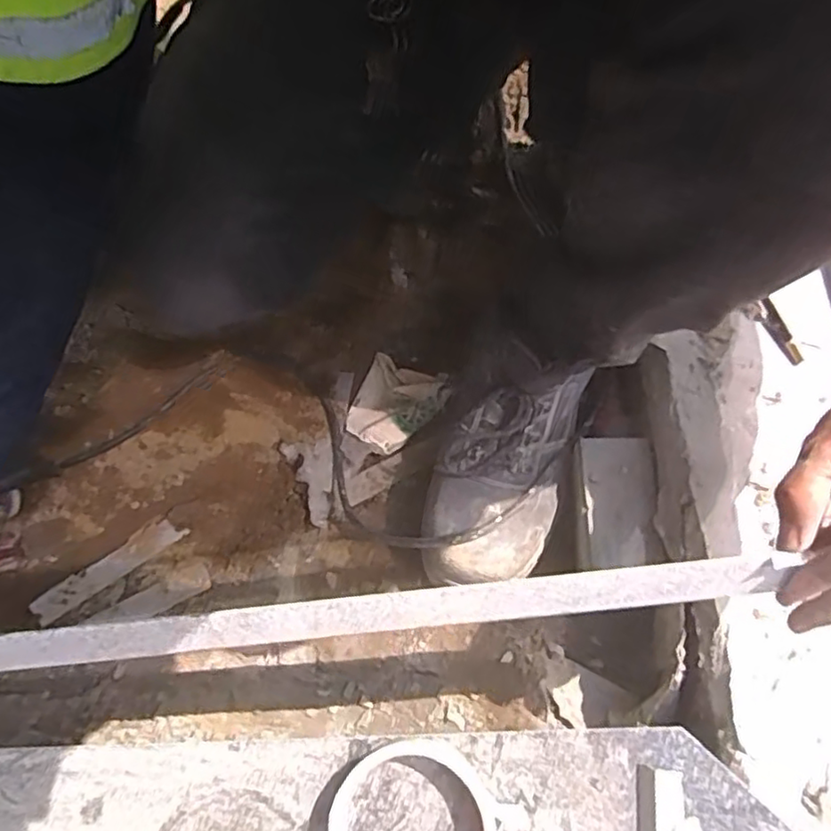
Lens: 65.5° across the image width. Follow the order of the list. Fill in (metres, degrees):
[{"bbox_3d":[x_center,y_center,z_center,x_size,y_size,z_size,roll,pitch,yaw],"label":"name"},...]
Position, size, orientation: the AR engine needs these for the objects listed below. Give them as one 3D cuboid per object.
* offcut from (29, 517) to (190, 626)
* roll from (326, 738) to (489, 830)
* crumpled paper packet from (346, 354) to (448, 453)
[{"bbox_3d":[-0.261,0.129,0.548,0.129,0.008,0.027,-35,73,-10],"label":"offcut"},{"bbox_3d":[-0.005,0.226,0.347,0.083,0.023,0.091,-1,70,2],"label":"roll"},{"bbox_3d":[-0.021,-0.011,0.613,0.081,0.020,0.092,23,72,10],"label":"crumpled paper packet"}]

